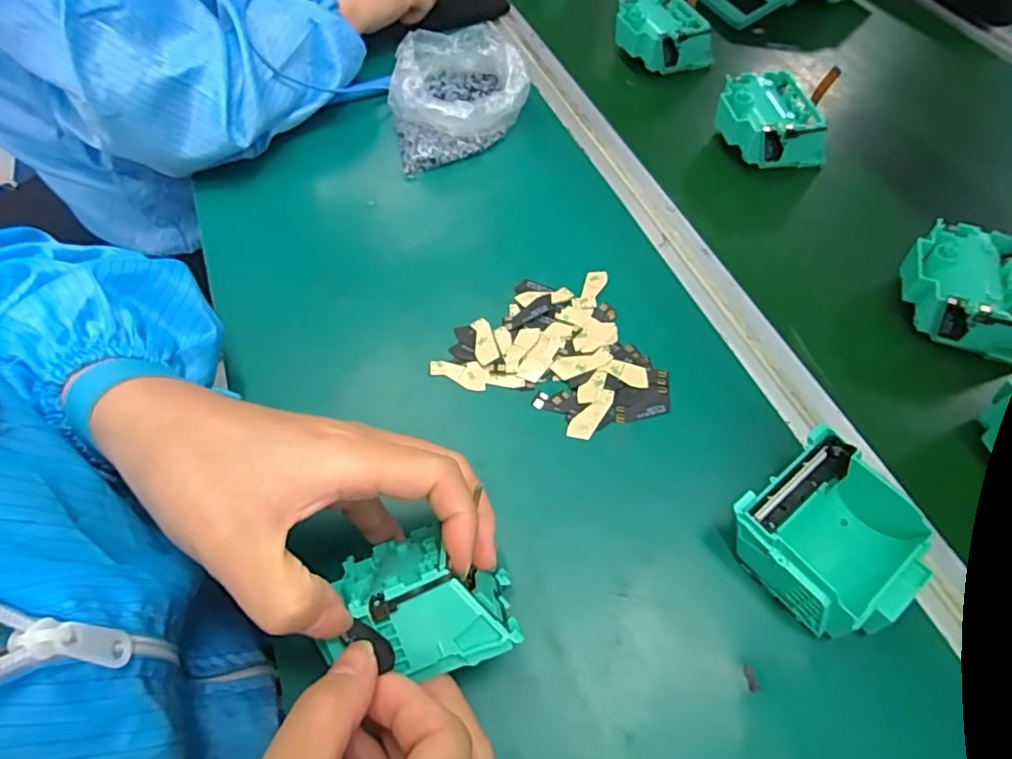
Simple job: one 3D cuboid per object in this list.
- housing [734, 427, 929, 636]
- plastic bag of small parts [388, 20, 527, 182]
[{"bbox_3d":[0.160,0.079,0.286,0.081,0.039,0.079,-32,63,-17],"label":"housing"},{"bbox_3d":[-0.041,-0.238,0.477,0.110,0.050,0.128,-13,59,-6],"label":"plastic bag of small parts"}]

